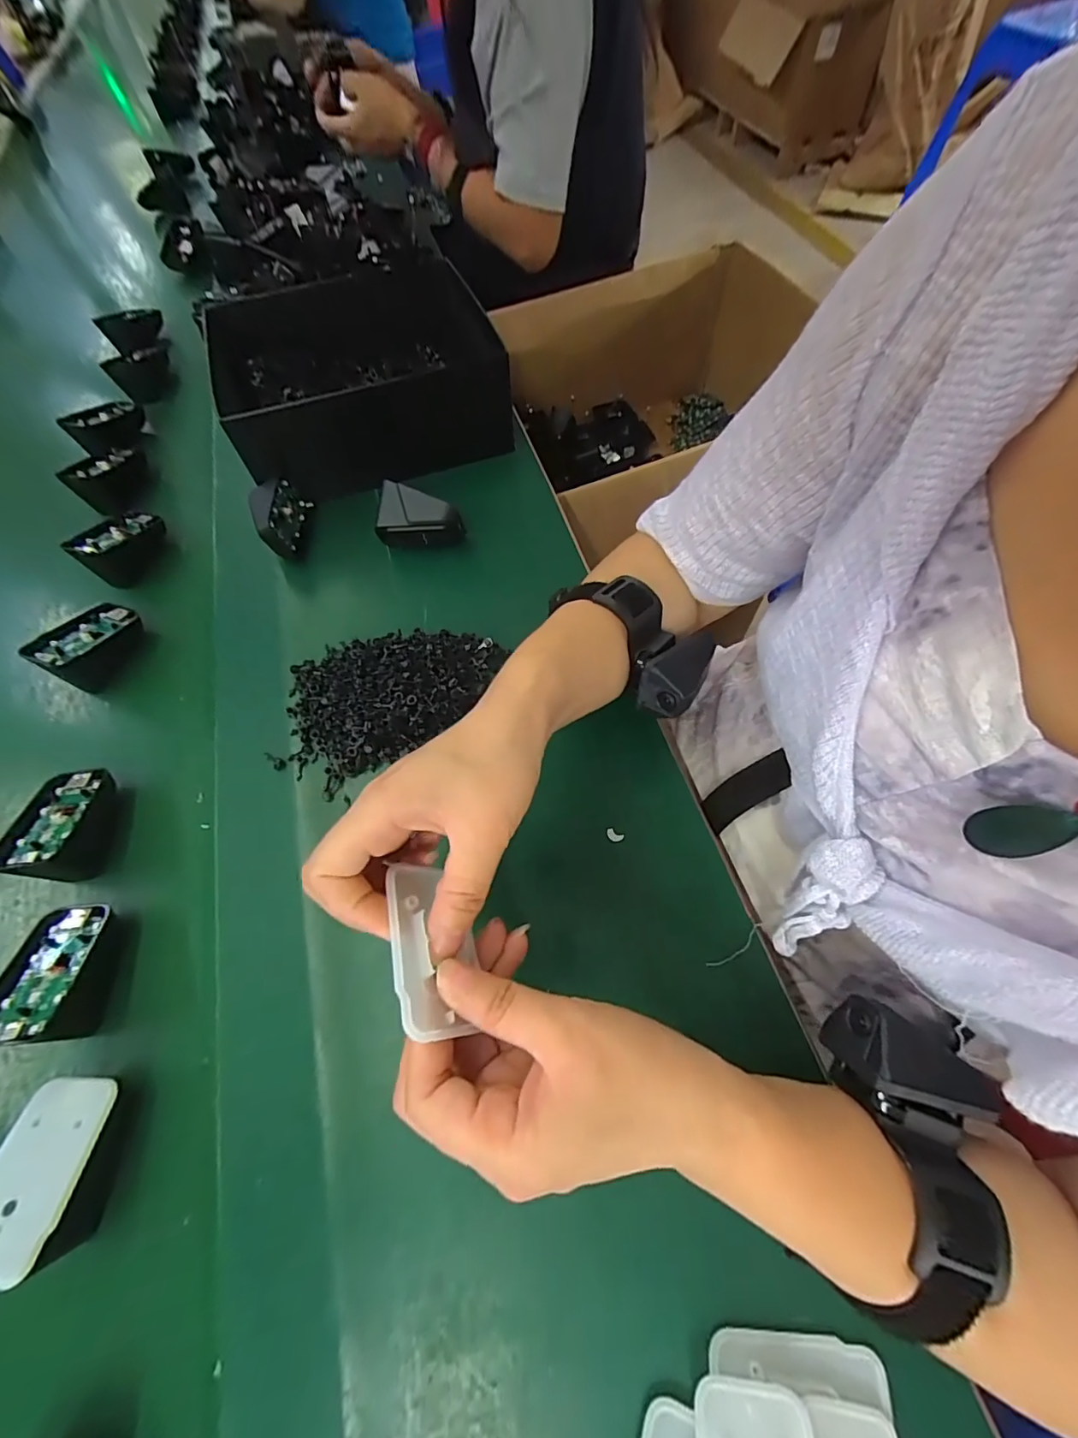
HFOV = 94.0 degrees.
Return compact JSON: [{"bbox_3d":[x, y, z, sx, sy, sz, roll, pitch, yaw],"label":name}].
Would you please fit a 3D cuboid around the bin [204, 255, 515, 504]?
[{"bbox_3d":[-0.167,-0.322,0.478,0.246,0.088,0.202,-25,65,-9],"label":"bin"}]

